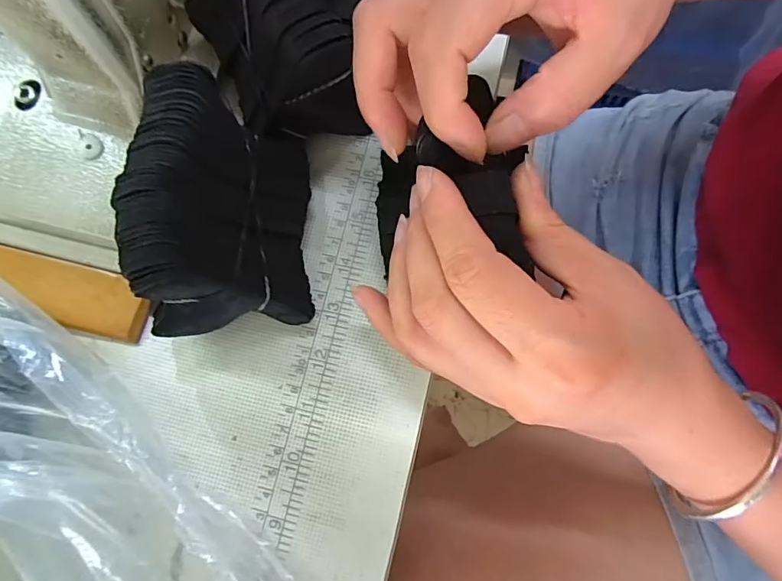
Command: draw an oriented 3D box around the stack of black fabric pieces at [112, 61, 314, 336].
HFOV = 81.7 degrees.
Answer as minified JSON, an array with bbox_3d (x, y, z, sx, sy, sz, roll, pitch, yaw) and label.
[{"bbox_3d":[-0.075,-0.034,0.207,0.065,0.077,0.106,-4,78,4],"label":"stack of black fabric pieces"}]

